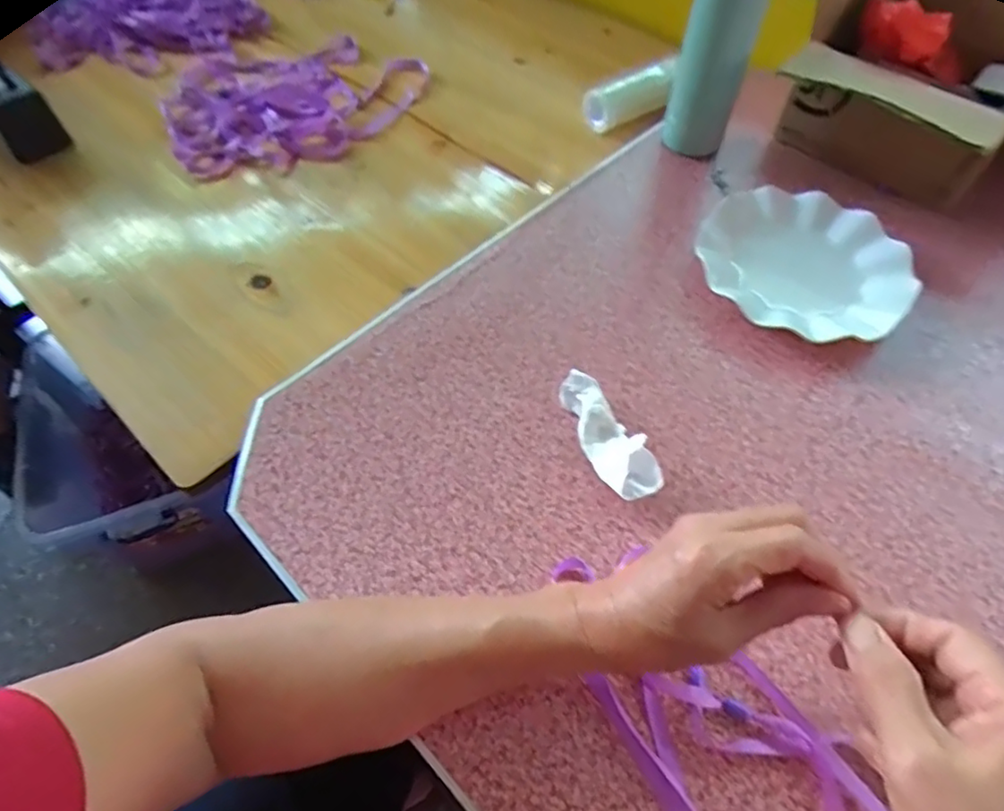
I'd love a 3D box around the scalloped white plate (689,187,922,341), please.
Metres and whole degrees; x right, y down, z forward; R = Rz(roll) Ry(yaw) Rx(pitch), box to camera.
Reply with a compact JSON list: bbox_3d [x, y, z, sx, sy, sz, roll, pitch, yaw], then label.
[{"bbox_3d":[0.275,-0.131,0.539,0.182,0.024,0.172,0,58,0],"label":"scalloped white plate"}]

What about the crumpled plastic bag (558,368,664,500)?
[{"bbox_3d":[0.079,0.023,0.442,0.037,0.025,0.108,-22,60,-13],"label":"crumpled plastic bag"}]

